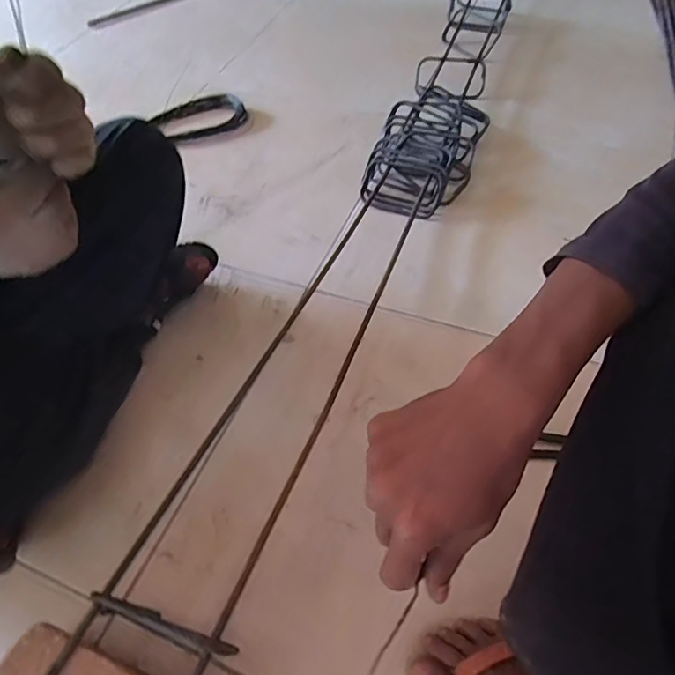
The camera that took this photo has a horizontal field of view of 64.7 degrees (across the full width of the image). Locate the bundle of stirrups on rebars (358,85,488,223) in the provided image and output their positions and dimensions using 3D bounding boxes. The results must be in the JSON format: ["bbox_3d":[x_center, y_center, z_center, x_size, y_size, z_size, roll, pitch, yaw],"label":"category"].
[{"bbox_3d":[0.165,-0.349,1.001,0.177,0.101,0.293,16,56,17],"label":"bundle of stirrups on rebars"}]

